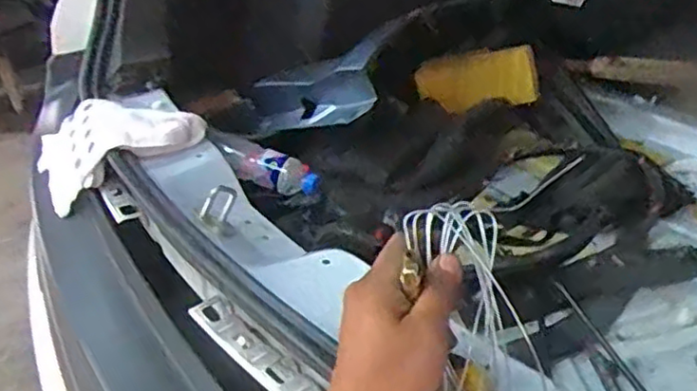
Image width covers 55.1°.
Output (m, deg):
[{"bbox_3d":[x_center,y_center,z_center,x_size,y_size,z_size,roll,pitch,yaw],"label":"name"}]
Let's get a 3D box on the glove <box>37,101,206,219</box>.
[{"bbox_3d":[-0.314,-0.071,0.927,0.215,0.097,0.171,-15,31,-23],"label":"glove"}]

